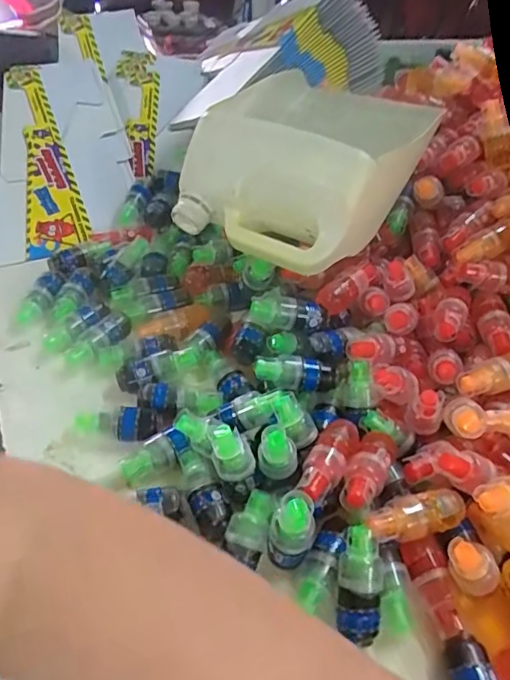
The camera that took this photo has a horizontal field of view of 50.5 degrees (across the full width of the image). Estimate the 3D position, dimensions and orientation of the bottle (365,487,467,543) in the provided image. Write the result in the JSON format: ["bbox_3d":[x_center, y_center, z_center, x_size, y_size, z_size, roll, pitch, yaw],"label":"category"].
[{"bbox_3d":[0.121,0.136,0.412,0.080,0.030,0.027,-10,46,-16],"label":"bottle"}]

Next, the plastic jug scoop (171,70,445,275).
[{"bbox_3d":[0.065,-0.205,0.589,0.204,0.104,0.277,26,47,19],"label":"plastic jug scoop"}]

